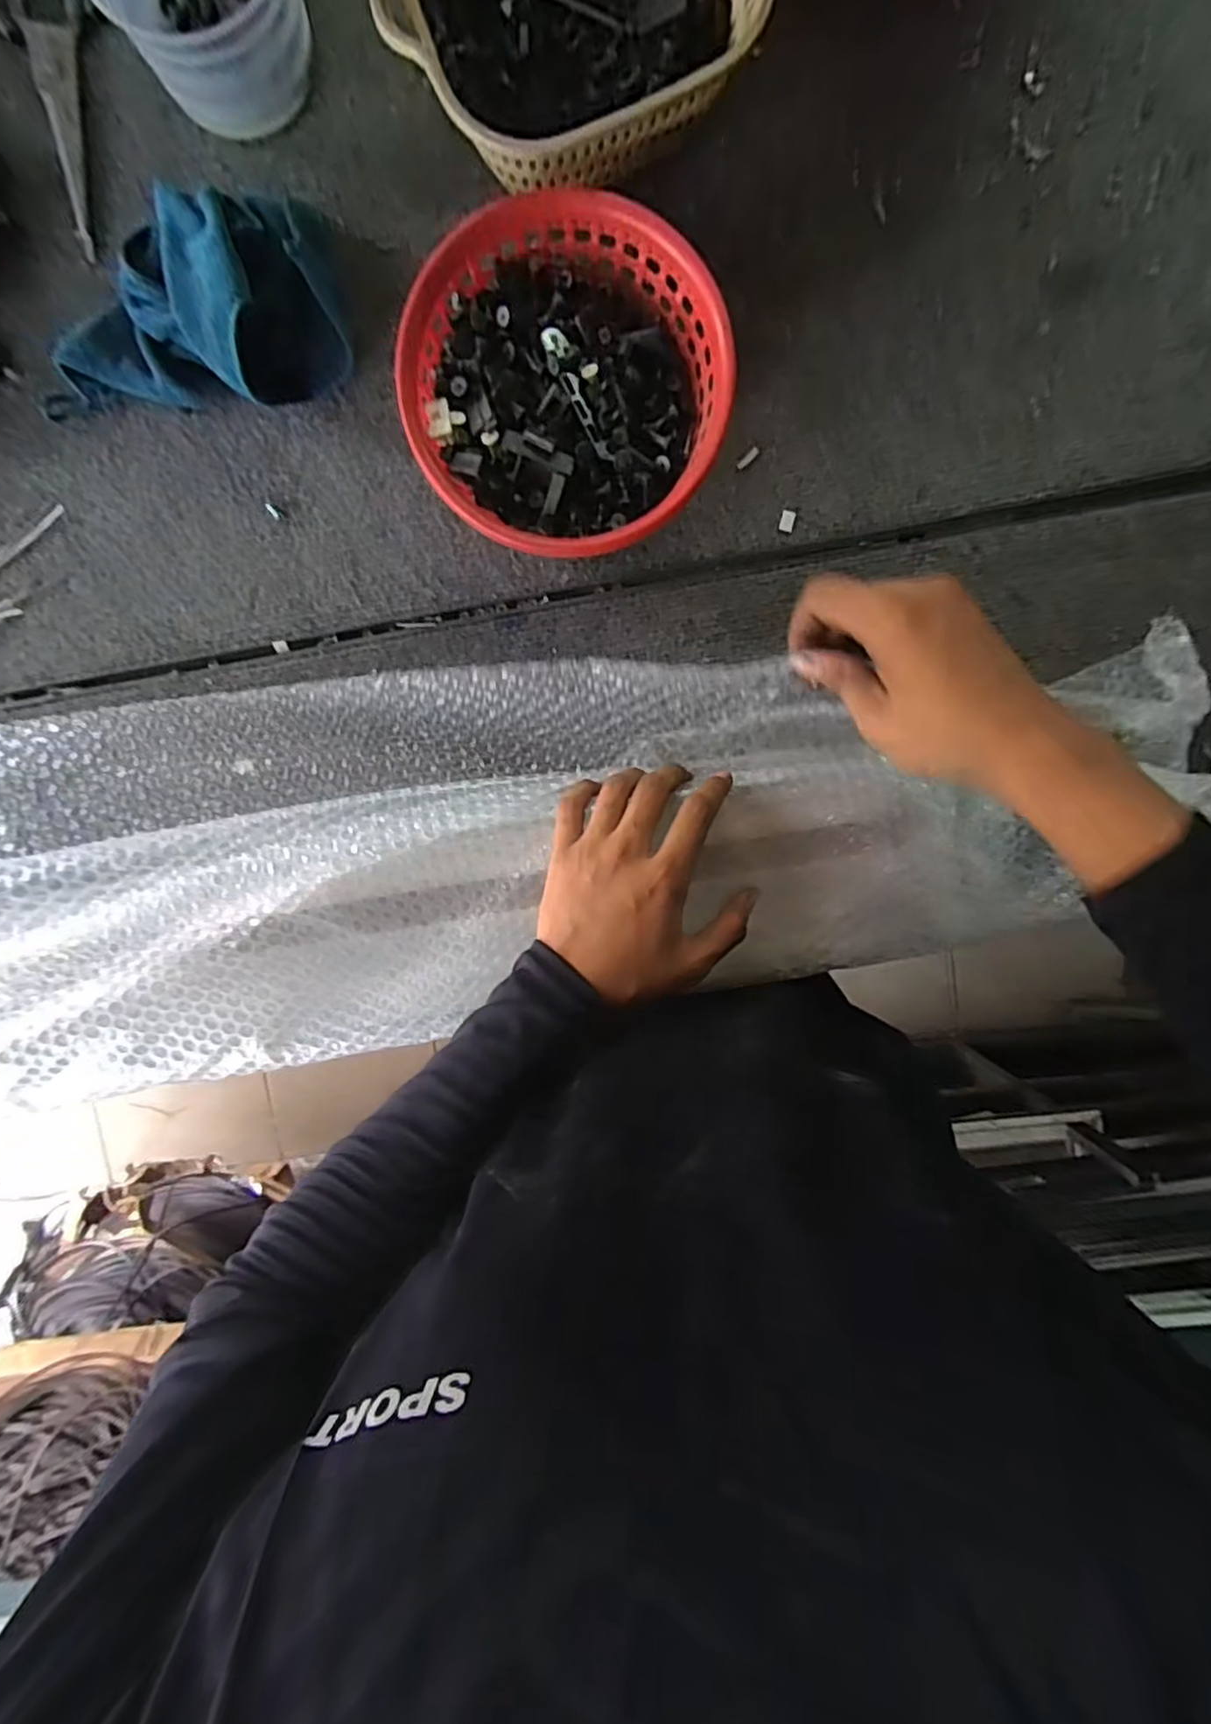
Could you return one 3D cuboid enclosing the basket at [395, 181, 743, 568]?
[{"bbox_3d":[-0.023,-0.287,0.421,0.186,0.067,0.186,0,98,0],"label":"basket"}]

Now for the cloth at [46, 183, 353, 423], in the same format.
[{"bbox_3d":[-0.266,-0.338,0.415,0.203,0.057,0.100,-11,98,1],"label":"cloth"}]

